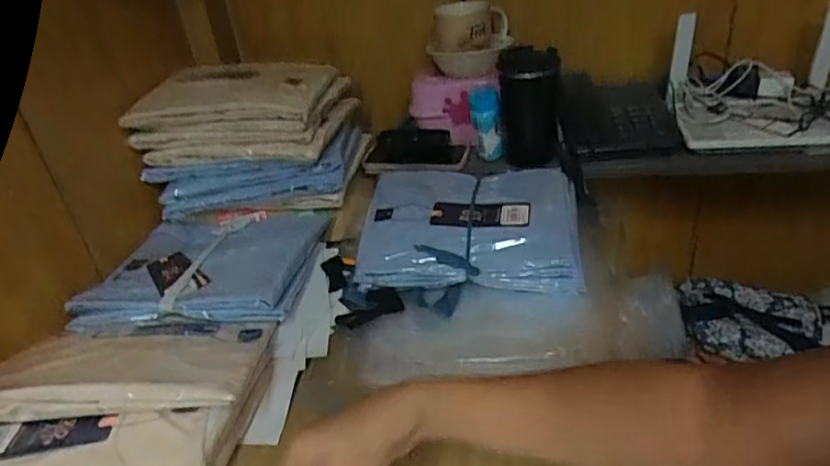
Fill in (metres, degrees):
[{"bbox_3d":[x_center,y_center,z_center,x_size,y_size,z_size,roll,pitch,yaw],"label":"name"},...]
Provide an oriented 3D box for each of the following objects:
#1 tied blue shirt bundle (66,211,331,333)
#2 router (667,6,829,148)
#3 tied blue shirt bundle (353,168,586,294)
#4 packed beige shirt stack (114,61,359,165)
[{"bbox_3d":[-0.261,0.041,0.713,0.268,0.048,0.226,-5,30,5],"label":"tied blue shirt bundle"},{"bbox_3d":[0.487,-0.213,0.771,0.232,0.140,0.143,0,31,12],"label":"router"},{"bbox_3d":[0.068,-0.002,0.715,0.267,0.074,0.227,-1,31,10],"label":"tied blue shirt bundle"},{"bbox_3d":[-0.243,-0.181,0.813,0.268,0.086,0.181,-1,31,11],"label":"packed beige shirt stack"}]

